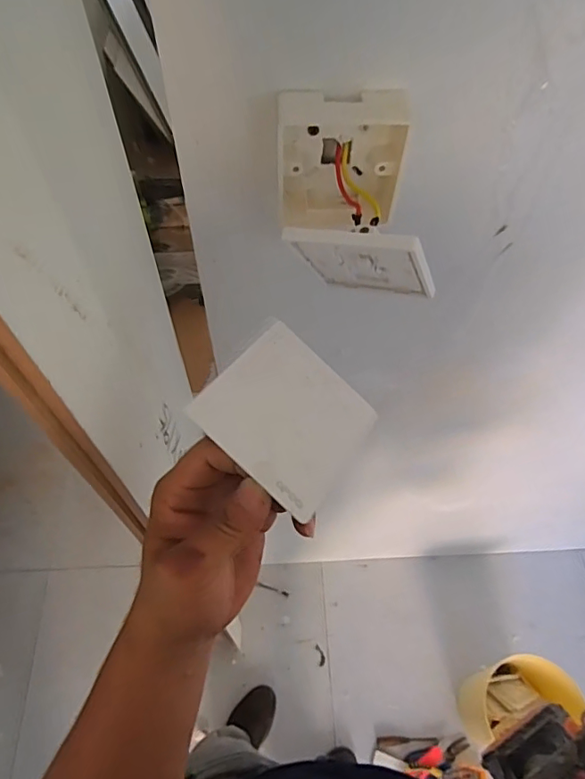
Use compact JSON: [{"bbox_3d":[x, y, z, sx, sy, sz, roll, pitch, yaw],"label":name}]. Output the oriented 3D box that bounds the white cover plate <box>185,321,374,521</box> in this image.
[{"bbox_3d":[-0.001,0.014,0.284,0.085,0.005,0.086,43,55,-3],"label":"white cover plate"}]

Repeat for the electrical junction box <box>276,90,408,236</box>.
[{"bbox_3d":[0.034,-0.157,0.362,0.086,0.092,0.042,4,60,-2],"label":"electrical junction box"}]

